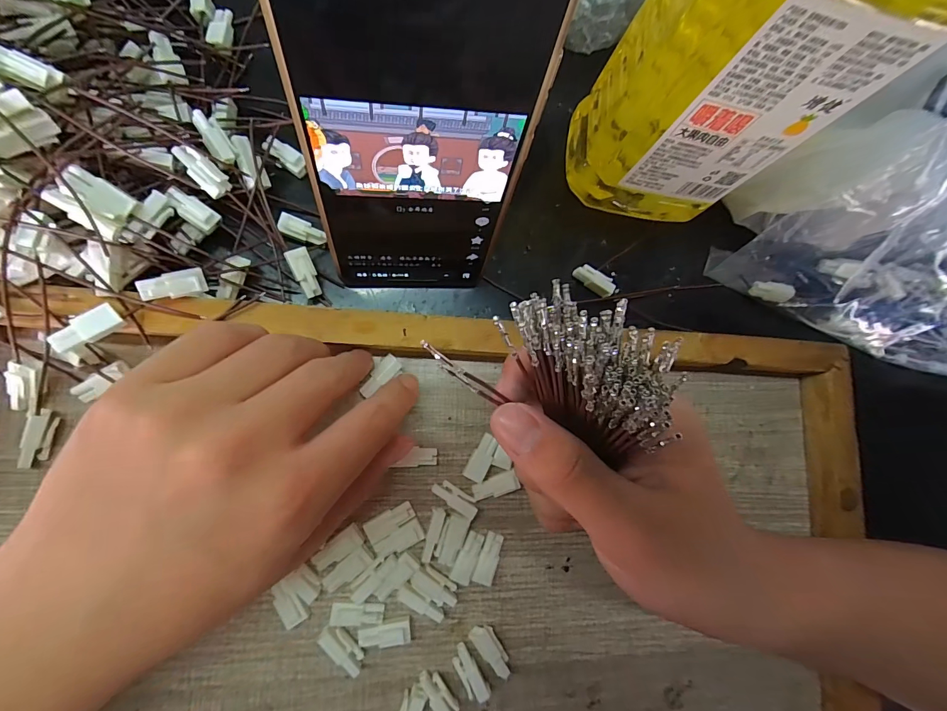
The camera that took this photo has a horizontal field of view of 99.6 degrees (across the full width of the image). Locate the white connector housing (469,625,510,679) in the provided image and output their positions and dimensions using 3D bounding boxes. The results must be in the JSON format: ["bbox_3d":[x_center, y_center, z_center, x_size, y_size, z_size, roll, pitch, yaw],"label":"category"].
[{"bbox_3d":[0.009,0.150,0.205,0.011,0.009,0.026,-35,90,-12],"label":"white connector housing"}]

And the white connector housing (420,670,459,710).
[{"bbox_3d":[-0.016,0.168,0.196,0.010,0.007,0.026,-34,76,-9],"label":"white connector housing"}]

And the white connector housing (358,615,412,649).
[{"bbox_3d":[-0.044,0.137,0.197,0.025,0.008,0.009,-3,83,-10],"label":"white connector housing"}]

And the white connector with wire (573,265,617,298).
[{"bbox_3d":[0.074,-0.047,0.244,0.026,0.010,0.010,32,79,-5],"label":"white connector with wire"}]

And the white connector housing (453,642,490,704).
[{"bbox_3d":[-0.002,0.159,0.200,0.010,0.006,0.027,-29,78,-9],"label":"white connector housing"}]

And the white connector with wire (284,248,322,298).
[{"bbox_3d":[-0.087,-0.043,0.207,0.011,0.006,0.025,-21,109,-9],"label":"white connector with wire"}]

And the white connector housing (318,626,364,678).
[{"bbox_3d":[-0.062,0.140,0.193,0.009,0.011,0.025,-38,90,-12],"label":"white connector housing"}]

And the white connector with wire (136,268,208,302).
[{"bbox_3d":[-0.135,-0.032,0.180,0.025,0.007,0.011,-22,89,-29],"label":"white connector with wire"}]

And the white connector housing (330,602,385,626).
[{"bbox_3d":[-0.056,0.125,0.194,0.025,0.005,0.010,13,84,-21],"label":"white connector housing"}]

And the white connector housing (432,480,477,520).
[{"bbox_3d":[-0.009,0.075,0.211,0.026,0.008,0.010,35,78,-4],"label":"white connector housing"}]

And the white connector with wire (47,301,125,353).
[{"bbox_3d":[-0.165,-0.011,0.169,0.009,0.005,0.026,48,68,-2],"label":"white connector with wire"}]

